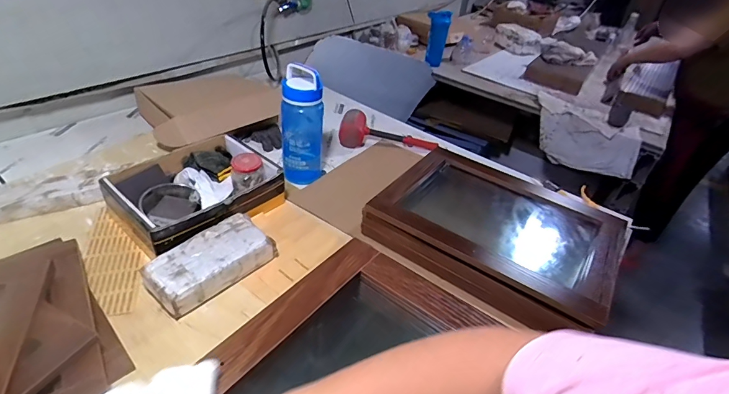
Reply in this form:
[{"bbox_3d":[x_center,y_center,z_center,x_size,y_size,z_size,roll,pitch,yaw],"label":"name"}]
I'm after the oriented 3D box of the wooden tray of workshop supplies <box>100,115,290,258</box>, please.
[{"bbox_3d":[-0.351,-0.021,0.856,0.233,0.093,0.312,32,44,29],"label":"wooden tray of workshop supplies"}]

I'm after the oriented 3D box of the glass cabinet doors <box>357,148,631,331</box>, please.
[{"bbox_3d":[0.287,0.065,0.874,0.456,0.102,0.353,27,42,25],"label":"glass cabinet doors"}]

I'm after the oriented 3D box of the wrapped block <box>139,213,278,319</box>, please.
[{"bbox_3d":[-0.278,0.119,0.727,0.105,0.059,0.210,31,44,29],"label":"wrapped block"}]

